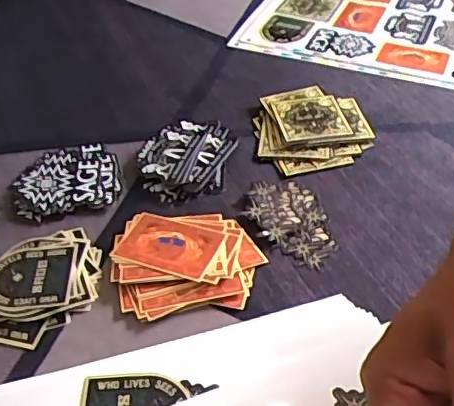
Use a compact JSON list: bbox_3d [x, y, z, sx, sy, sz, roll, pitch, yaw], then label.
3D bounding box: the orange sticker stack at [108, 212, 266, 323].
[{"bbox_3d":[-0.033,0.044,0.442,0.113,0.009,0.092,-2,44,1],"label":"orange sticker stack"}]

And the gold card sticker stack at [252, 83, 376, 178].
[{"bbox_3d":[0.084,-0.079,0.564,0.109,0.010,0.117,-7,45,-4],"label":"gold card sticker stack"}]

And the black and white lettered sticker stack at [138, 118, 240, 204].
[{"bbox_3d":[-0.037,-0.048,0.535,0.081,0.009,0.111,11,46,14],"label":"black and white lettered sticker stack"}]

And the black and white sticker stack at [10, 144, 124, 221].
[{"bbox_3d":[-0.148,-0.023,0.517,0.096,0.008,0.084,-15,46,-12],"label":"black and white sticker stack"}]

